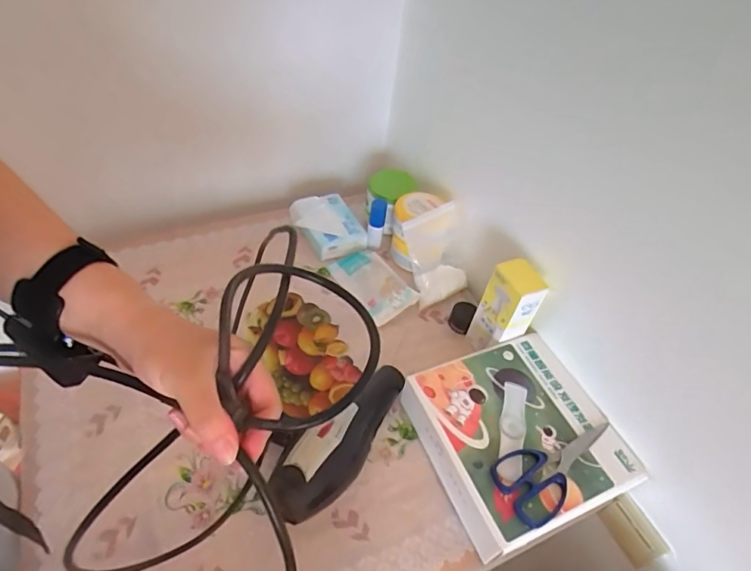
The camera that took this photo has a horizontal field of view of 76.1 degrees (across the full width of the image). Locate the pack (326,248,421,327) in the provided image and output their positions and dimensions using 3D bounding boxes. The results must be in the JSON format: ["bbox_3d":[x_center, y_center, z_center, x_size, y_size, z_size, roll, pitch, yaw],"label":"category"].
[{"bbox_3d":[-0.005,-0.006,0.821,0.082,0.024,0.140,-30,58,-29],"label":"pack"}]

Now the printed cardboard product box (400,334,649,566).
[{"bbox_3d":[0.184,0.198,0.634,0.236,0.073,0.232,-16,52,-20],"label":"printed cardboard product box"}]

